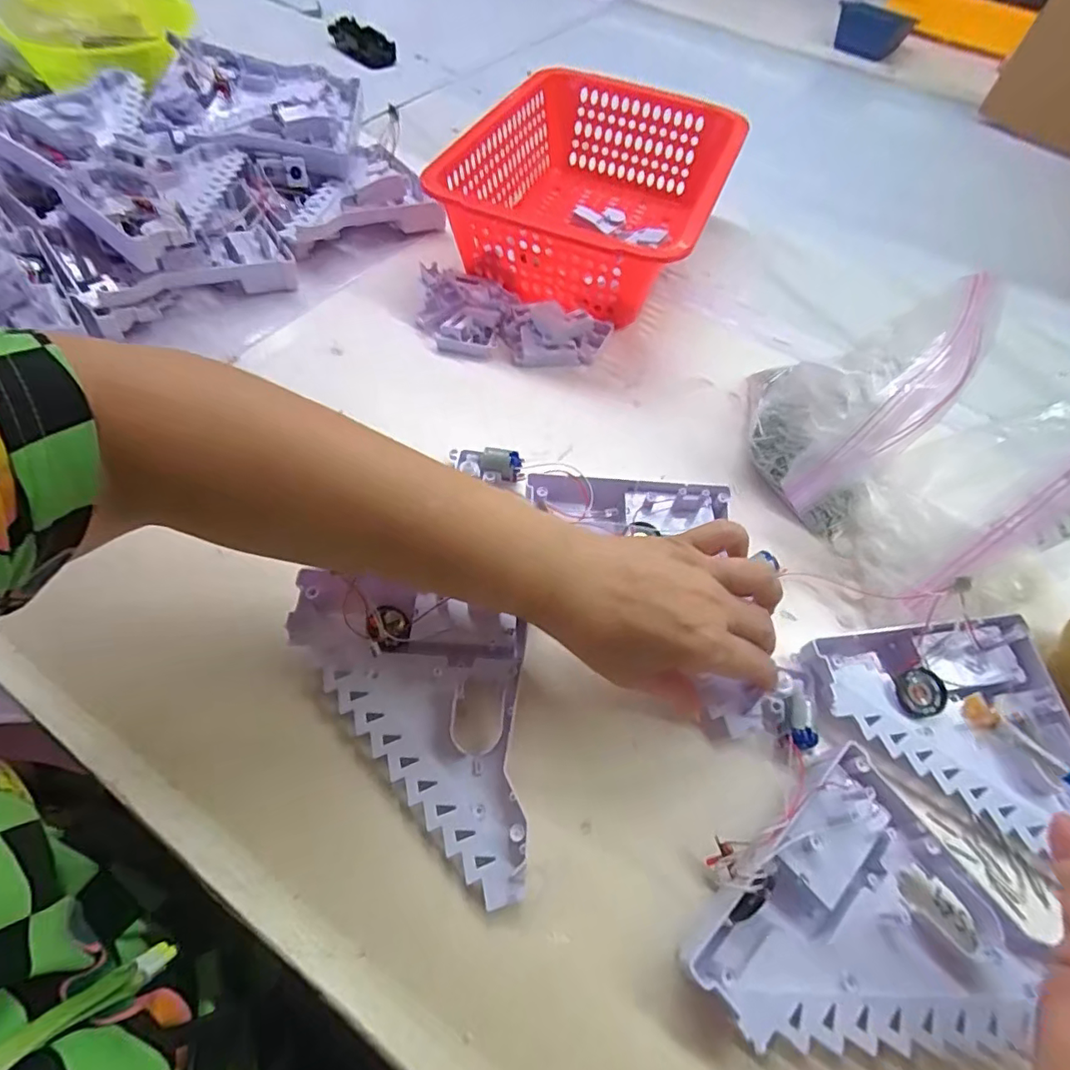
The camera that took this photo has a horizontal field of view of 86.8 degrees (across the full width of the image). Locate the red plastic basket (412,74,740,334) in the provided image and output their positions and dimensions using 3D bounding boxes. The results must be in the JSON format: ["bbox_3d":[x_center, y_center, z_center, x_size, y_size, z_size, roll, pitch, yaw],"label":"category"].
[{"bbox_3d":[0.059,-0.327,0.544,0.219,0.091,0.298,20,64,11],"label":"red plastic basket"}]

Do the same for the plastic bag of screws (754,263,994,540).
[{"bbox_3d":[0.205,-0.080,0.369,0.094,0.142,0.092,11,58,2],"label":"plastic bag of screws"}]

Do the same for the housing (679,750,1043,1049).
[{"bbox_3d":[0.149,0.189,0.257,0.131,0.029,0.118,-33,66,-22],"label":"housing"}]

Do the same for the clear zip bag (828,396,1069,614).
[{"bbox_3d":[0.279,-0.031,0.340,0.041,0.177,0.090,21,39,-39],"label":"clear zip bag"}]

